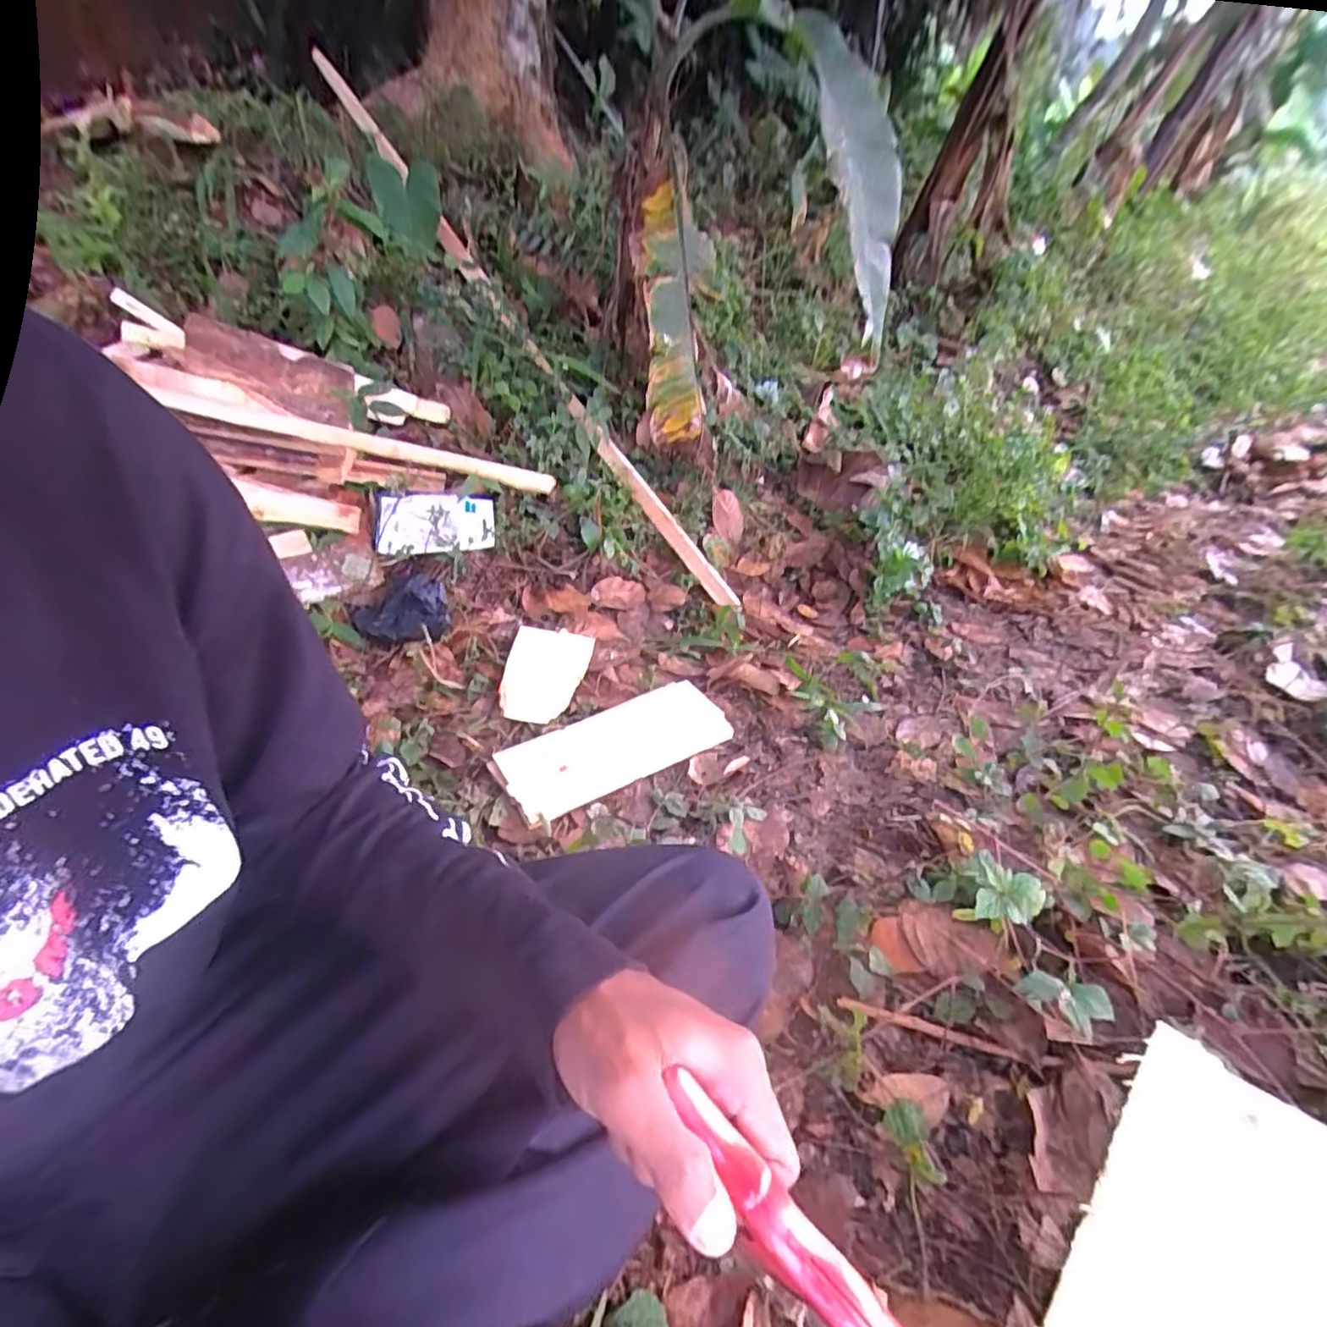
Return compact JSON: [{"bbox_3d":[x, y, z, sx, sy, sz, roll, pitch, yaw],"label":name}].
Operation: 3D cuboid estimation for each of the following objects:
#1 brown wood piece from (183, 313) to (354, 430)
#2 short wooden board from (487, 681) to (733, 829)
[{"bbox_3d":[-0.648,-0.477,1.024,0.263,0.105,0.016,17,-4,-7],"label":"brown wood piece"},{"bbox_3d":[-0.064,0.106,0.841,0.315,0.018,0.134,-19,40,-29],"label":"short wooden board"}]

